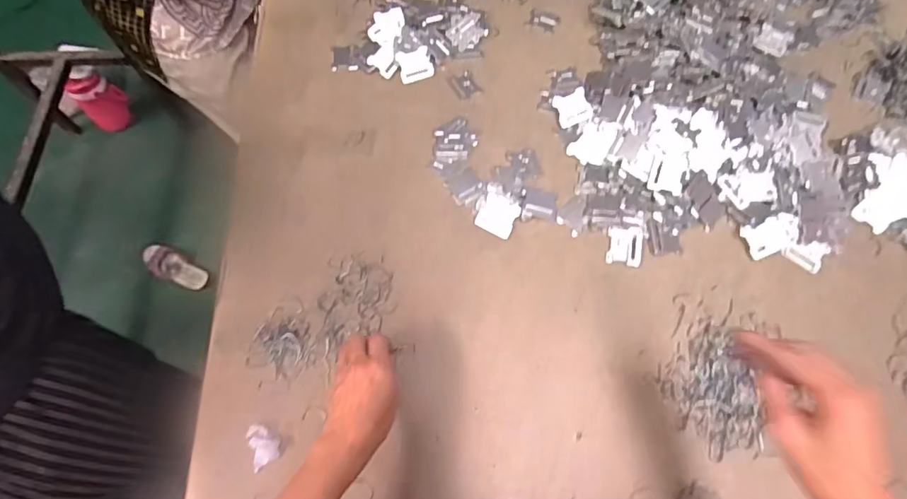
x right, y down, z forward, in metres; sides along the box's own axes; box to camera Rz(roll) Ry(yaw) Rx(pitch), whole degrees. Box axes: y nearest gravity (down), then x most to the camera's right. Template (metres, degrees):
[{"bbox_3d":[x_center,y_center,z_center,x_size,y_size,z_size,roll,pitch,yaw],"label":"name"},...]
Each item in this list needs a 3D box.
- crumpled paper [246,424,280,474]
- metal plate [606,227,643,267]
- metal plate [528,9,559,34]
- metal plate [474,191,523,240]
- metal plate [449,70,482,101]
[{"bbox_3d":[-0.209,0.214,0.545,0.027,0.011,0.048,-20,67,-10],"label":"crumpled paper"},{"bbox_3d":[0.230,-0.005,0.665,0.043,0.009,0.053,9,65,3],"label":"metal plate"},{"bbox_3d":[0.154,-0.394,0.852,0.053,0.004,0.040,27,68,11],"label":"metal plate"},{"bbox_3d":[0.062,-0.047,0.680,0.050,0.005,0.056,24,74,10],"label":"metal plate"},{"bbox_3d":[0.018,-0.259,0.786,0.039,0.005,0.049,-29,69,-13],"label":"metal plate"}]

